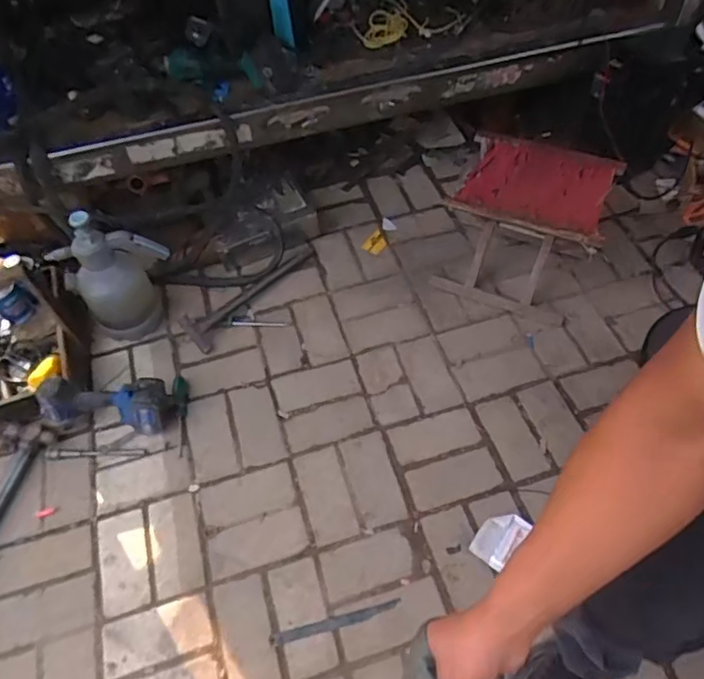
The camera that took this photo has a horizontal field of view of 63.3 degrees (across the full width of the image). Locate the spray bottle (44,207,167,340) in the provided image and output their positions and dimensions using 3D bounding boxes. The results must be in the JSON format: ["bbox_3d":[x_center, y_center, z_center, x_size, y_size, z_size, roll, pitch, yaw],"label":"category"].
[{"bbox_3d":[-0.534,-0.167,1.277,0.161,0.274,0.201,34,62,23],"label":"spray bottle"}]

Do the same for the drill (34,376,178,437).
[{"bbox_3d":[-0.506,0.133,1.188,0.263,0.140,0.079,0,54,1],"label":"drill"}]

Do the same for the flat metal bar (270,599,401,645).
[{"bbox_3d":[-0.028,0.495,0.999,0.229,0.008,0.021,-12,55,-7],"label":"flat metal bar"}]

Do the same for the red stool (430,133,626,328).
[{"bbox_3d":[0.390,-0.260,1.328,0.314,0.292,0.256,19,57,14],"label":"red stool"}]

